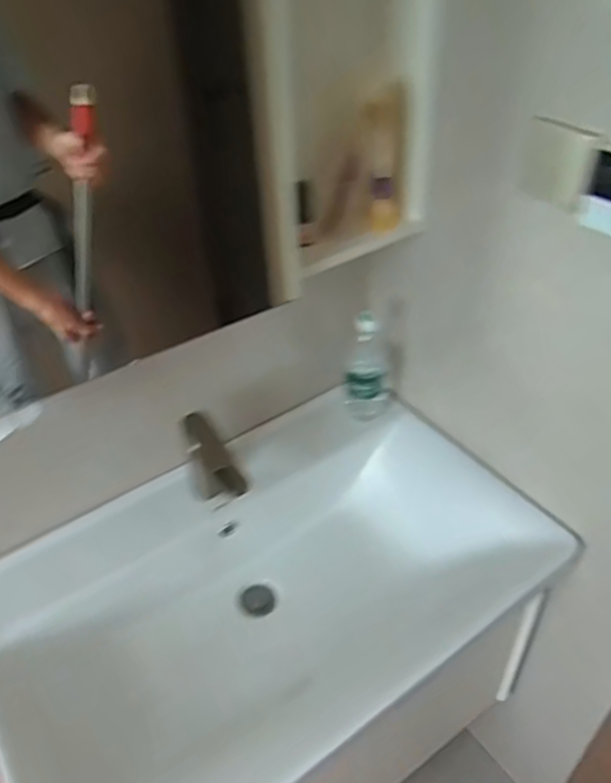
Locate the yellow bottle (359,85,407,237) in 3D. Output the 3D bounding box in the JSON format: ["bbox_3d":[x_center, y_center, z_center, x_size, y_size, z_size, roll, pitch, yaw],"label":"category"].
[{"bbox_3d":[0.108,-0.311,0.870,0.054,0.178,0.048,12,41,16],"label":"yellow bottle"}]

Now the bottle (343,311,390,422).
[{"bbox_3d":[0.102,-0.044,1.066,0.076,0.186,0.063,2,40,4],"label":"bottle"}]

